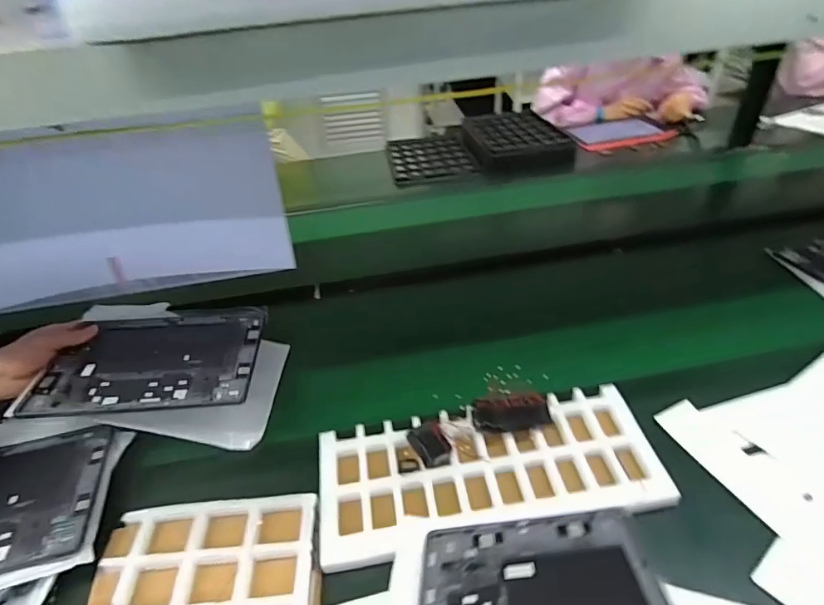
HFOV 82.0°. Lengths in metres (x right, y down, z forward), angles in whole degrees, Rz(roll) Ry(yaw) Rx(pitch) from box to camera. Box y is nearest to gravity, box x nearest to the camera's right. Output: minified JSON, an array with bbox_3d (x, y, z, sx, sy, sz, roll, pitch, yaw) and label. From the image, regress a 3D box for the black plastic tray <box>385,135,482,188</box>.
[{"bbox_3d":[0.047,-0.418,1.352,0.229,0.018,0.319,-8,39,-4],"label":"black plastic tray"}]

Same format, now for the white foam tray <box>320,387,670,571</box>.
[{"bbox_3d":[0.084,0.192,0.540,0.369,0.033,0.149,-8,39,-4],"label":"white foam tray"}]

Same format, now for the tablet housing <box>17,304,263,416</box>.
[{"bbox_3d":[-0.329,0.069,0.623,0.248,0.008,0.188,-2,38,-2],"label":"tablet housing"}]

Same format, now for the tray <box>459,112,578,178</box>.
[{"bbox_3d":[0.280,-0.471,1.348,0.249,0.055,0.328,-8,39,-4],"label":"tray"}]

